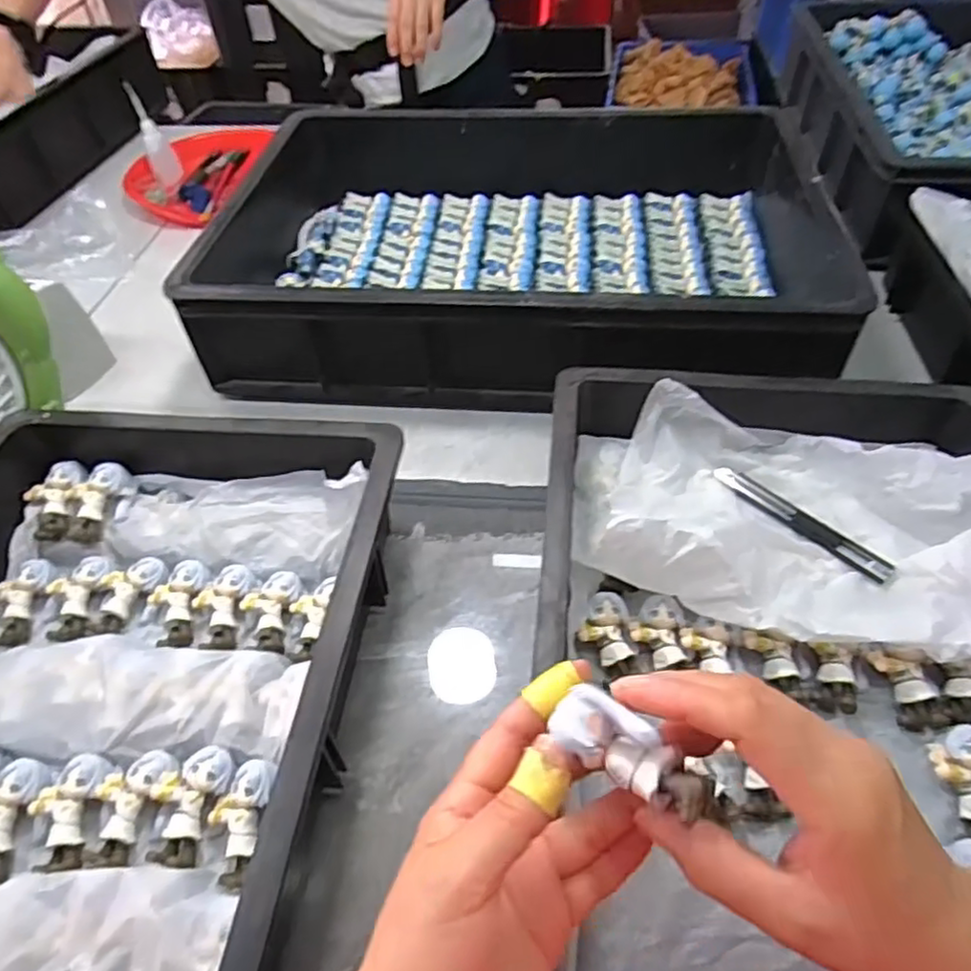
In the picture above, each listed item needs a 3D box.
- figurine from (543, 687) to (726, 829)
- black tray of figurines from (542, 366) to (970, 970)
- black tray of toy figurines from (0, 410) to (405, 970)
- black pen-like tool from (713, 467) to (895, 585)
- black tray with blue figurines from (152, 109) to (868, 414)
[{"bbox_3d":[0.054,0.097,0.237,0.064,0.020,0.020,26,55,30],"label":"figurine"},{"bbox_3d":[0.188,0.111,0.386,0.309,0.090,0.450,3,49,6],"label":"black tray of figurines"},{"bbox_3d":[-0.240,0.146,0.383,0.320,0.091,0.448,5,49,7],"label":"black tray of toy figurines"},{"bbox_3d":[0.228,0.025,0.484,0.019,0.010,0.138,-32,54,-23],"label":"black pen-like tool"},{"bbox_3d":[0.031,-0.256,0.708,0.593,0.121,0.402,5,49,7],"label":"black tray with blue figurines"}]

